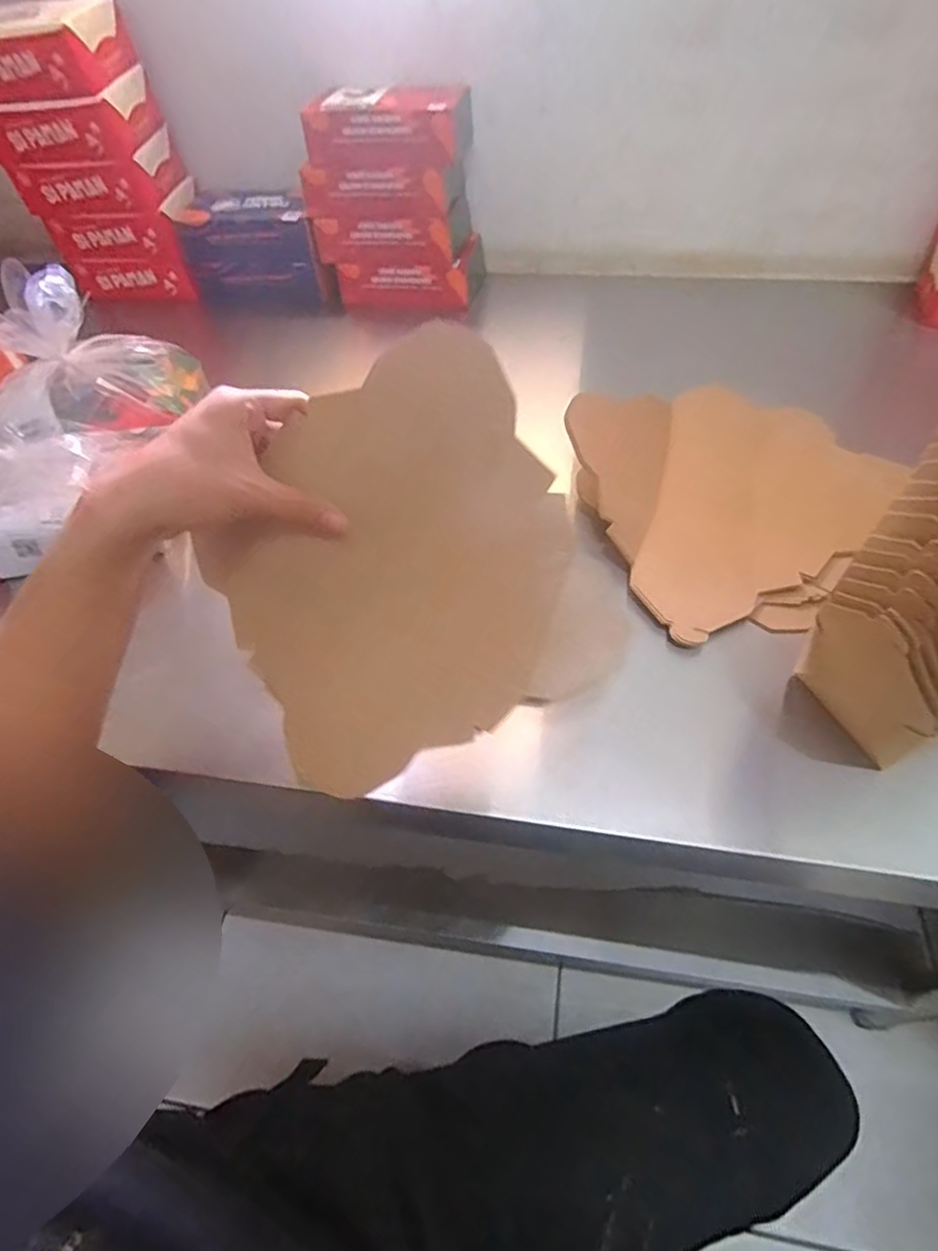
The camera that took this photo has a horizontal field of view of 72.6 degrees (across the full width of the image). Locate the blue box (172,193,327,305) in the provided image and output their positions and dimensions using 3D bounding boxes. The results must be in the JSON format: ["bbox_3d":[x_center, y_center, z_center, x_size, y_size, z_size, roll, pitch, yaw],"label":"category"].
[{"bbox_3d":[-0.289,-0.505,0.872,0.189,0.122,0.091,-1,52,4],"label":"blue box"}]

